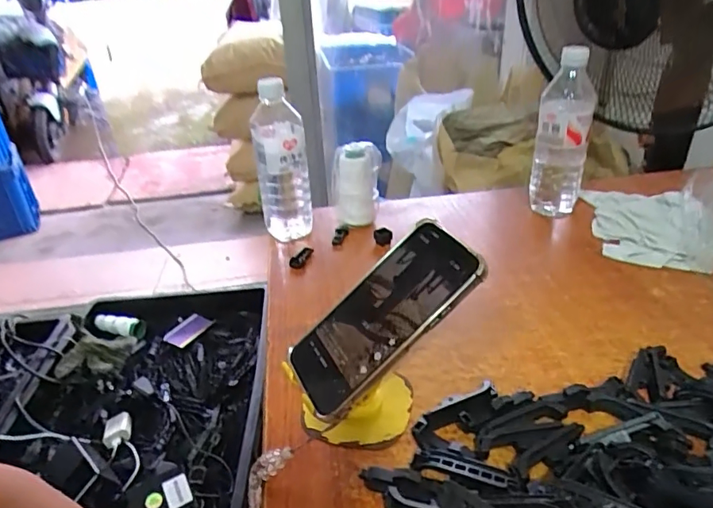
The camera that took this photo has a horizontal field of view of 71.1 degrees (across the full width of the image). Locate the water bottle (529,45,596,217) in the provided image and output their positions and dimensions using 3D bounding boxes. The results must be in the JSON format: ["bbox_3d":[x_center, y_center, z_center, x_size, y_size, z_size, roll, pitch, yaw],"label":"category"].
[{"bbox_3d":[0.286,-0.165,0.695,0.068,0.221,0.067,6,31,18],"label":"water bottle"}]

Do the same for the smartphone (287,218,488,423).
[{"bbox_3d":[0.019,0.047,0.388,0.164,0.010,0.080,-43,41,0],"label":"smartphone"}]

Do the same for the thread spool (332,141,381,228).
[{"bbox_3d":[0.000,-0.097,0.715,0.069,0.117,0.049,-5,29,-1],"label":"thread spool"}]

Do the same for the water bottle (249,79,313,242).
[{"bbox_3d":[-0.099,-0.113,0.665,0.068,0.209,0.060,-7,29,-5],"label":"water bottle"}]

